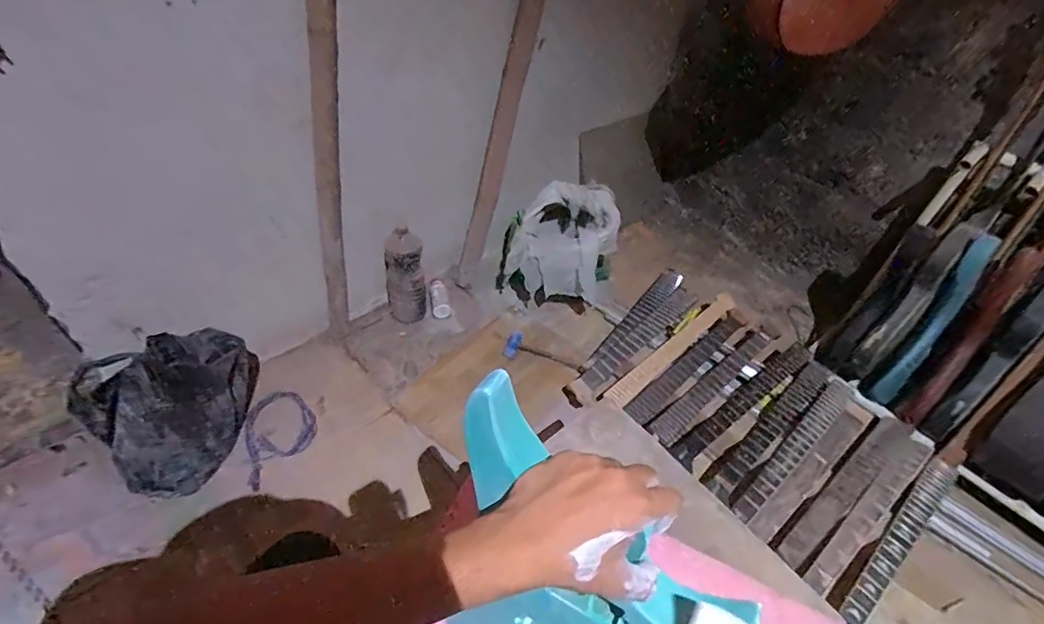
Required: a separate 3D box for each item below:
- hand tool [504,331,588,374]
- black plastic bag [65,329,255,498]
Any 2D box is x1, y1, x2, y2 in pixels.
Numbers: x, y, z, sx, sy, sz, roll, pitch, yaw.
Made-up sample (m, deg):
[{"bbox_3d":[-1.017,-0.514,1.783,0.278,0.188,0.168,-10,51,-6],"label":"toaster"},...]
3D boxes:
[{"bbox_3d":[0.067,0.122,1.453,0.231,0.057,0.071,19,47,12],"label":"hand tool"},{"bbox_3d":[-0.679,0.186,1.068,0.122,0.308,0.306,23,48,16],"label":"black plastic bag"}]

